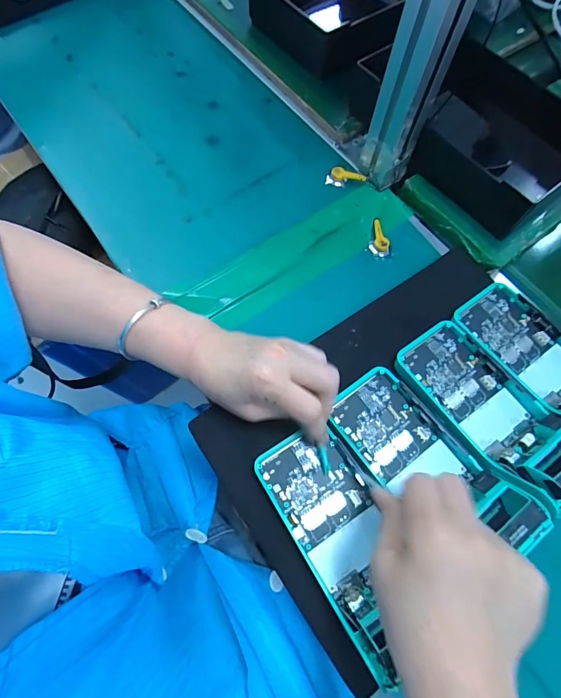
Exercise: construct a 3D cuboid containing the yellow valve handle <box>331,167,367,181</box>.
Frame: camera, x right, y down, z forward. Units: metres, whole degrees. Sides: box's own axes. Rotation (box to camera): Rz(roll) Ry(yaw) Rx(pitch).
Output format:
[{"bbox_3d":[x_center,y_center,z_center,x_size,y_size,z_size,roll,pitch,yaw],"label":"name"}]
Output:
[{"bbox_3d":[0.083,-0.211,0.469,0.042,0.010,0.014,10,68,2],"label":"yellow valve handle"}]

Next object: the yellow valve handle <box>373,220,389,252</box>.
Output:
[{"bbox_3d":[0.113,-0.130,0.441,0.014,0.011,0.041,-8,69,-5],"label":"yellow valve handle"}]

